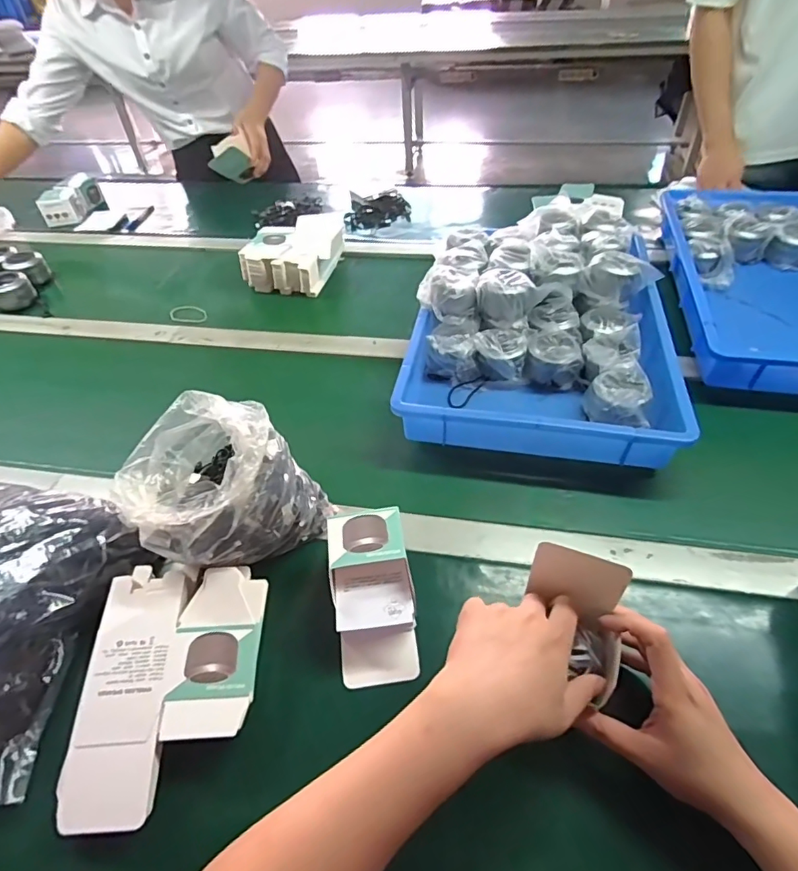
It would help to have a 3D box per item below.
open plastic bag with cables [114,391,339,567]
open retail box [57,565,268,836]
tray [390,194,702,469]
[{"bbox_3d":[-0.192,0.056,0.549,0.144,0.147,0.175,34,58,31],"label":"open plastic bag with cables"},{"bbox_3d":[-0.211,0.223,0.469,0.154,0.054,0.220,-4,47,0],"label":"open retail box"},{"bbox_3d":[0.219,-0.190,0.789,0.357,0.120,0.527,7,48,11],"label":"tray"}]

